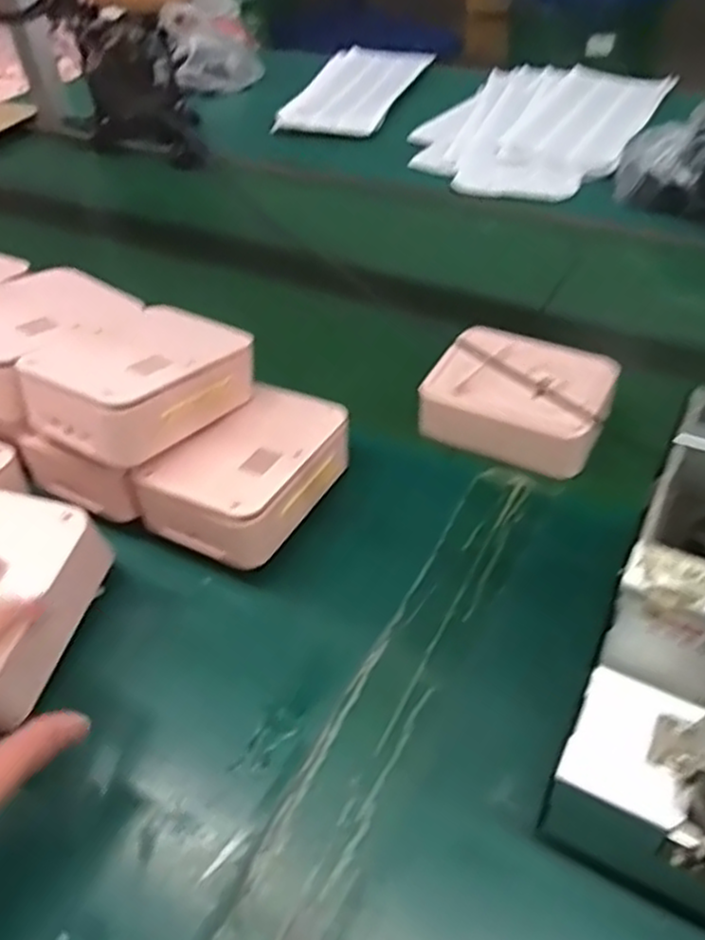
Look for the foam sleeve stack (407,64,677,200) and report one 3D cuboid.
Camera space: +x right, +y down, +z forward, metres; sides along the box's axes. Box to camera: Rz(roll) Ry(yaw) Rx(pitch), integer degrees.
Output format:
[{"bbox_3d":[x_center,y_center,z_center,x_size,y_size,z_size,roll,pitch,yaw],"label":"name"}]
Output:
[{"bbox_3d":[0.244,-0.457,0.971,0.264,0.019,0.413,24,51,26],"label":"foam sleeve stack"}]

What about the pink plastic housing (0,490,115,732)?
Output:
[{"bbox_3d":[-0.213,0.077,0.436,0.092,0.052,0.128,8,46,13],"label":"pink plastic housing"}]

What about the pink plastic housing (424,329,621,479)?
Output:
[{"bbox_3d":[0.127,-0.058,0.561,0.129,0.041,0.102,22,50,24],"label":"pink plastic housing"}]

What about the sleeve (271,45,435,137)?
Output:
[{"bbox_3d":[0.006,-0.569,1.100,0.158,0.021,0.310,11,46,16],"label":"sleeve"}]

